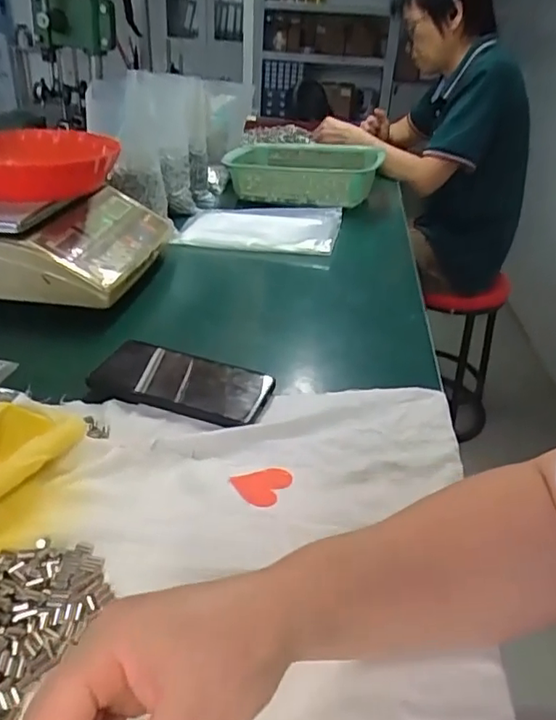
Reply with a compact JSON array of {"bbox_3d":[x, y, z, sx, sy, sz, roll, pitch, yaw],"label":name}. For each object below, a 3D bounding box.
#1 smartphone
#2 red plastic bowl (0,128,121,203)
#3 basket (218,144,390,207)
[{"bbox_3d":[-0.094,0.016,0.532,0.173,0.016,0.076,13,33,15],"label":"smartphone"},{"bbox_3d":[-0.311,-0.254,0.744,0.189,0.059,0.189,3,31,-2],"label":"red plastic bowl"},{"bbox_3d":[0.054,-0.372,1.125,0.272,0.075,0.213,12,32,13],"label":"basket"}]

